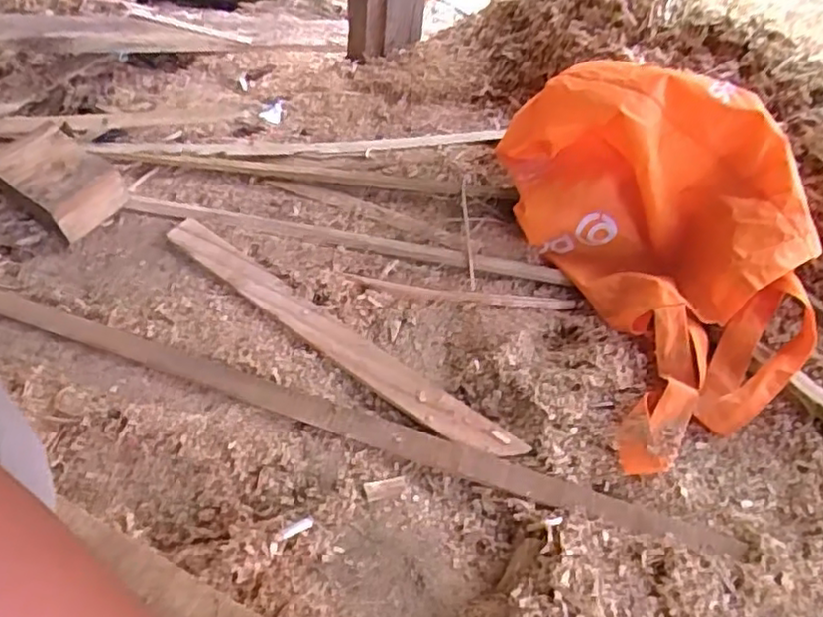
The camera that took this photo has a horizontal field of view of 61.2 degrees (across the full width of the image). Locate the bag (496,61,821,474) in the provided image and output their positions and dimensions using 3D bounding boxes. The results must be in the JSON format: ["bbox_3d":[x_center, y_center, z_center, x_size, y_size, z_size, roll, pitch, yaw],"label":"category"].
[{"bbox_3d":[0.258,-0.067,0.654,0.230,0.185,0.349,-9,46,-9],"label":"bag"}]

